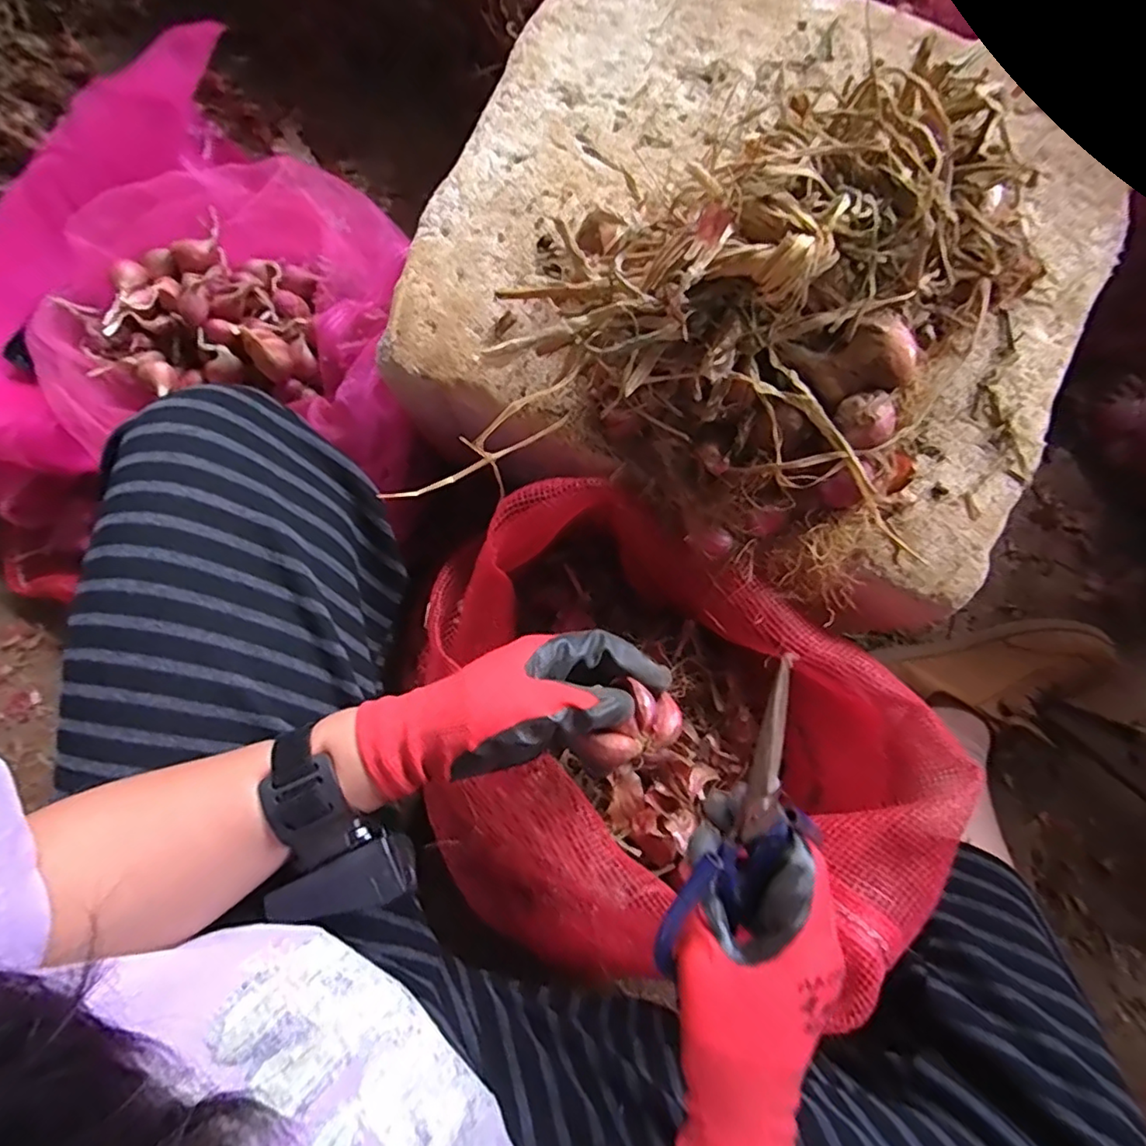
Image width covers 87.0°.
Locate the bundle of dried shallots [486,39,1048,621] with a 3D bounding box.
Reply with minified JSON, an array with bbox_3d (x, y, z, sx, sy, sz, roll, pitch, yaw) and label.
[{"bbox_3d":[0.121,-0.141,0.336,0.247,0.143,0.236,38,80,7],"label":"bundle of dried shallots"}]

